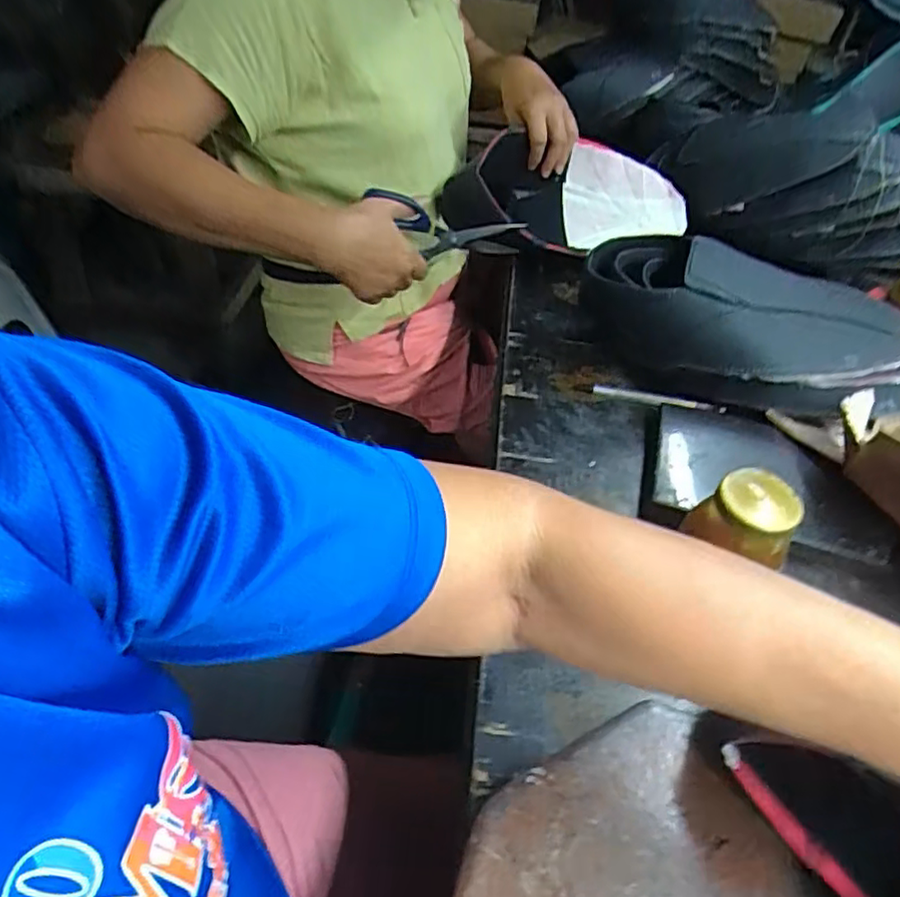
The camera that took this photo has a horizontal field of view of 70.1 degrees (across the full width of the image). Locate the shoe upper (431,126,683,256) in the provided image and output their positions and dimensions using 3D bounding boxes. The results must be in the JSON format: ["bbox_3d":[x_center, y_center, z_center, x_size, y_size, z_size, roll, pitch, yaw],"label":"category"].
[{"bbox_3d":[0.142,-0.315,0.809,0.287,0.112,0.156,-13,48,-18],"label":"shoe upper"}]

